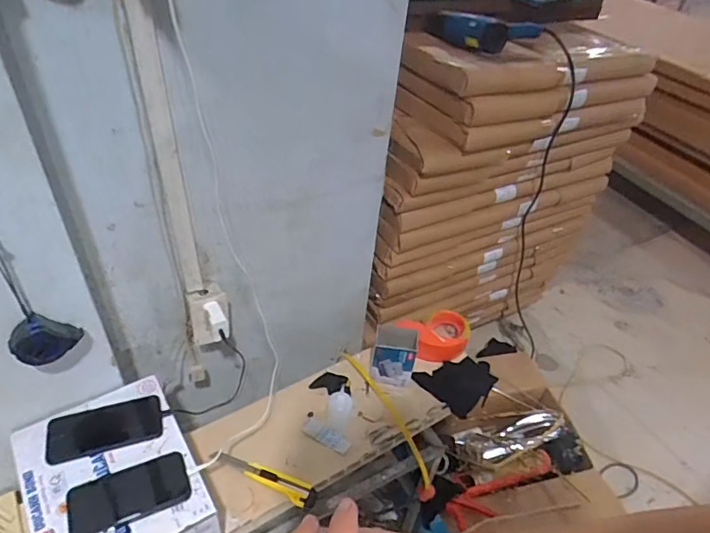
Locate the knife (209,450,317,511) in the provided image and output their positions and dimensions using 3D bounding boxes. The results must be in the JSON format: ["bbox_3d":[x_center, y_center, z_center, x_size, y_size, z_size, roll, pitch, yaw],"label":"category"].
[{"bbox_3d":[-0.163,0.376,0.928,0.201,0.018,0.042,20,44,16],"label":"knife"}]

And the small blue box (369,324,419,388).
[{"bbox_3d":[0.083,0.185,1.075,0.087,0.110,0.073,8,42,3],"label":"small blue box"}]

